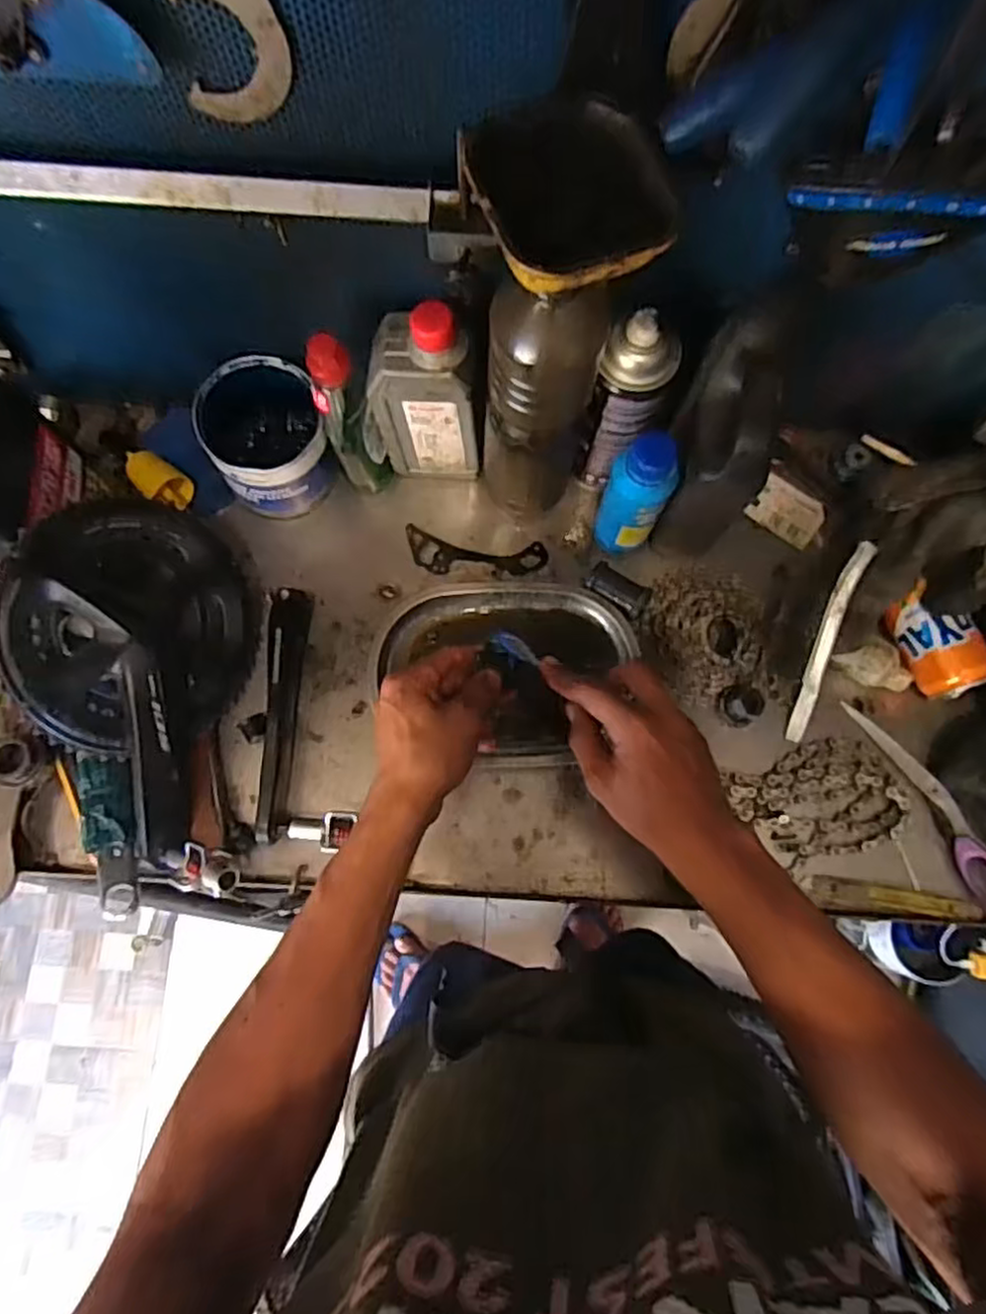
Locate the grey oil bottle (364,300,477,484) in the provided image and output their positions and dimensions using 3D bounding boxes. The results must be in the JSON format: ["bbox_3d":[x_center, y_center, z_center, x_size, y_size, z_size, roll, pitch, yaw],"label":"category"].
[{"bbox_3d":[-0.060,-0.205,0.564,0.088,0.177,0.045,1,76,1],"label":"grey oil bottle"}]

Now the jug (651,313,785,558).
[{"bbox_3d":[0.171,-0.158,0.546,0.066,0.205,0.103,19,77,6],"label":"jug"}]

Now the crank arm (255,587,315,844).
[{"bbox_3d":[-0.175,0.044,0.583,0.023,0.038,0.206,0,76,1],"label":"crank arm"}]

